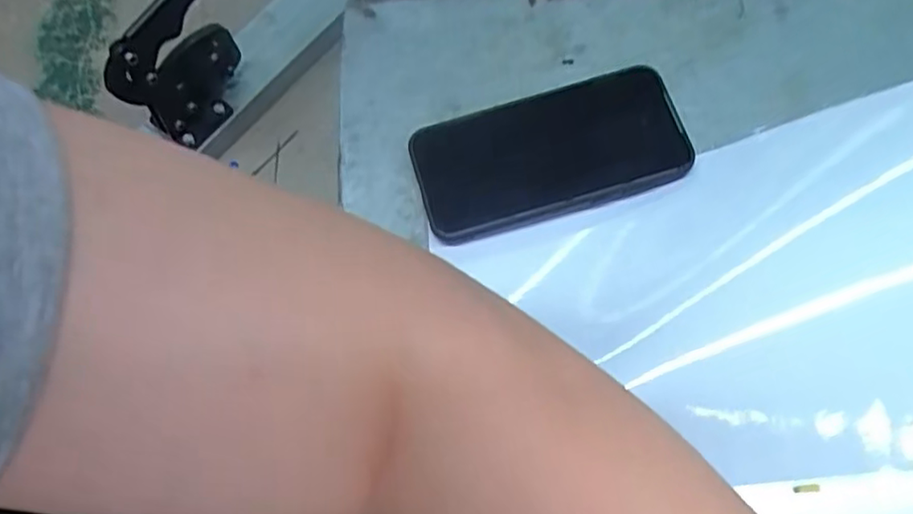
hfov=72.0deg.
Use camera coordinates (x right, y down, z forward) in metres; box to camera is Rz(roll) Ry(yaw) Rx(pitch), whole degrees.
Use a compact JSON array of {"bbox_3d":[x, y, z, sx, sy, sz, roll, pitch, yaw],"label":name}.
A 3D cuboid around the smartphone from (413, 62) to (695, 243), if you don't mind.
[{"bbox_3d":[0.055,-0.065,0.384,0.161,0.014,0.078,-18,67,2],"label":"smartphone"}]

